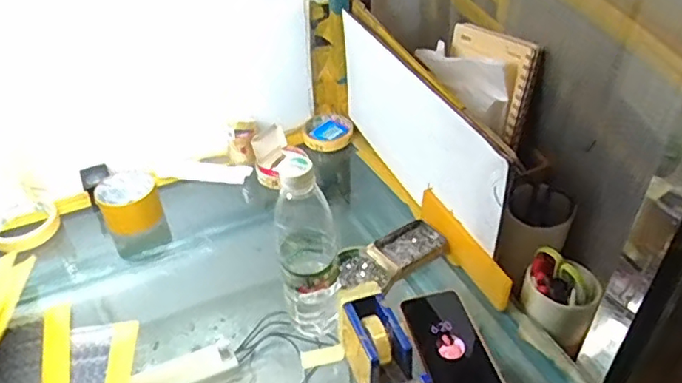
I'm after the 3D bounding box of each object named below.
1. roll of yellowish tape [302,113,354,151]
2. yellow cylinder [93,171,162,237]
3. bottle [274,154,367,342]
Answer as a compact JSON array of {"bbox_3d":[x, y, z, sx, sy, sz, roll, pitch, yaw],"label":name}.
[{"bbox_3d":[-0.022,-0.102,0.965,0.084,0.021,0.086,-2,39,1],"label":"roll of yellowish tape"},{"bbox_3d":[-0.306,0.015,0.822,0.082,0.048,0.084,-20,42,-20],"label":"yellow cylinder"},{"bbox_3d":[-0.032,0.061,0.598,0.056,0.223,0.064,2,40,6],"label":"bottle"}]

